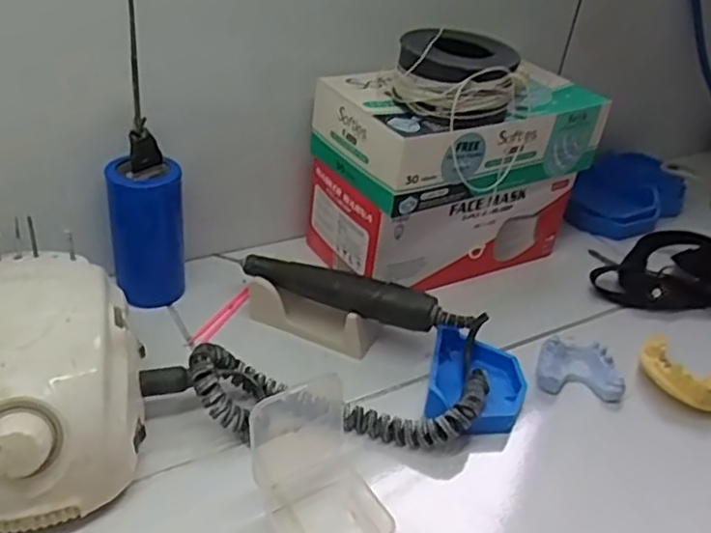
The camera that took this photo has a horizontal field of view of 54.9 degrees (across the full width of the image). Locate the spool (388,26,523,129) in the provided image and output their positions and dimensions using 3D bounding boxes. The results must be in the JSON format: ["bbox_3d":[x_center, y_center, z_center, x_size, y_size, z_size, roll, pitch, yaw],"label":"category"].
[{"bbox_3d":[0.068,-0.131,0.477,0.090,0.049,0.072,10,33,3],"label":"spool"}]

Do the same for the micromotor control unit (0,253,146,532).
[{"bbox_3d":[-0.171,0.064,0.373,0.104,0.082,0.137,-2,35,-14],"label":"micromotor control unit"}]

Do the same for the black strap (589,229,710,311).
[{"bbox_3d":[0.296,0.007,0.605,0.114,0.034,0.144,32,40,32],"label":"black strap"}]

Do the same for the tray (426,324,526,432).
[{"bbox_3d":[0.081,0.075,0.458,0.061,0.028,0.084,11,34,5],"label":"tray"}]

